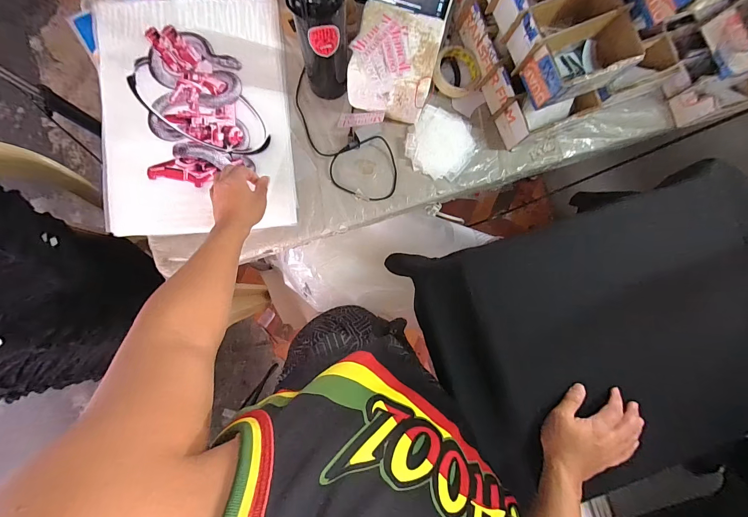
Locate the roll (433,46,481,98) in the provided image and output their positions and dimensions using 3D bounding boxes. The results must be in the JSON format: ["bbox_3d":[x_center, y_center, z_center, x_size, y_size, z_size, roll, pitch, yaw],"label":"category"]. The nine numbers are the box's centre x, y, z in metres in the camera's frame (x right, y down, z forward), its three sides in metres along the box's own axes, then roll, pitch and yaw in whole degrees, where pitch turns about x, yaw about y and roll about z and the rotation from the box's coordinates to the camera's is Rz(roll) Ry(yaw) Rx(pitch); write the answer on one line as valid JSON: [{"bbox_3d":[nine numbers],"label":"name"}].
[{"bbox_3d":[0.163,-0.372,0.632,0.093,0.026,0.094,0,86,-4],"label":"roll"}]

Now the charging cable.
[{"bbox_3d":[-0.070,-0.227,0.612,0.286,0.027,0.128,40,84,0],"label":"charging cable"}]

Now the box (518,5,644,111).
[{"bbox_3d":[0.352,-0.331,0.535,0.178,0.068,0.089,-23,88,-5],"label":"box"}]

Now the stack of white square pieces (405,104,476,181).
[{"bbox_3d":[0.130,-0.224,0.623,0.126,0.023,0.128,33,84,-1],"label":"stack of white square pieces"}]

